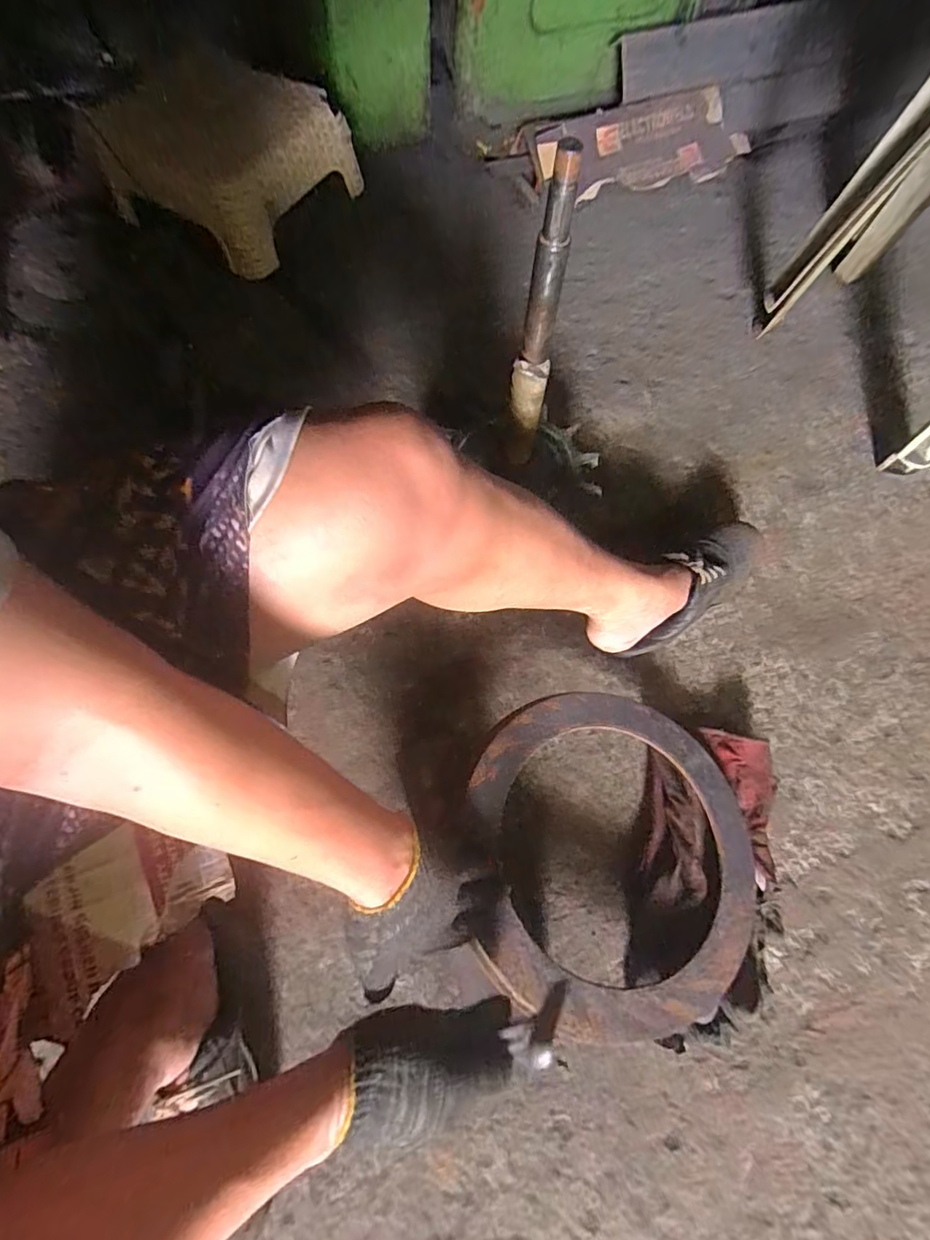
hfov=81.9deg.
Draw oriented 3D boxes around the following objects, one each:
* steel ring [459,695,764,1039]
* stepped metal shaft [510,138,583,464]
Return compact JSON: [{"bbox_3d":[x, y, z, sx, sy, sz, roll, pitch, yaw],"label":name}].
[{"bbox_3d":[0.174,0.254,0.598,0.334,0.028,0.346,6,65,-12],"label":"steel ring"},{"bbox_3d":[0.072,-0.275,0.524,0.035,0.304,0.042,8,68,1],"label":"stepped metal shaft"}]

